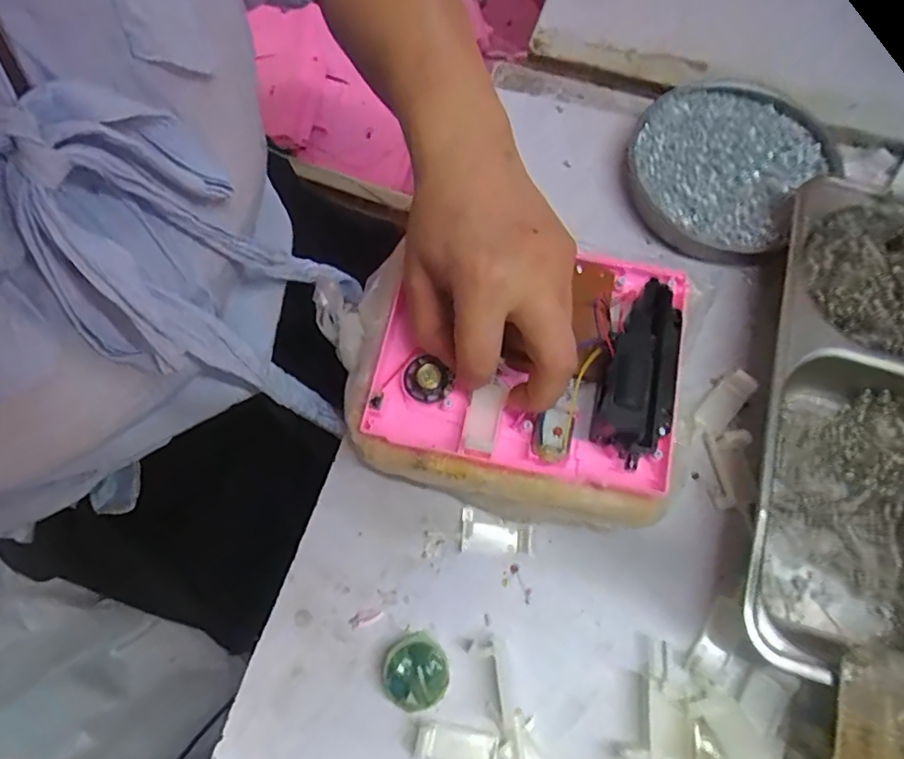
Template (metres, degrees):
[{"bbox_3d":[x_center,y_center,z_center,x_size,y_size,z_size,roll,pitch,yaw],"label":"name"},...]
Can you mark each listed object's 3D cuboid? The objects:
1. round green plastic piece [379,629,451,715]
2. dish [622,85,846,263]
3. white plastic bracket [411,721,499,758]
[{"bbox_3d":[-0.019,0.151,0.283,0.035,0.017,0.033,-1,71,2],"label":"round green plastic piece"},{"bbox_3d":[0.181,-0.146,0.374,0.121,0.029,0.127,-1,71,2],"label":"dish"},{"bbox_3d":[0.001,0.185,0.273,0.040,0.010,0.022,14,72,7],"label":"white plastic bracket"}]

